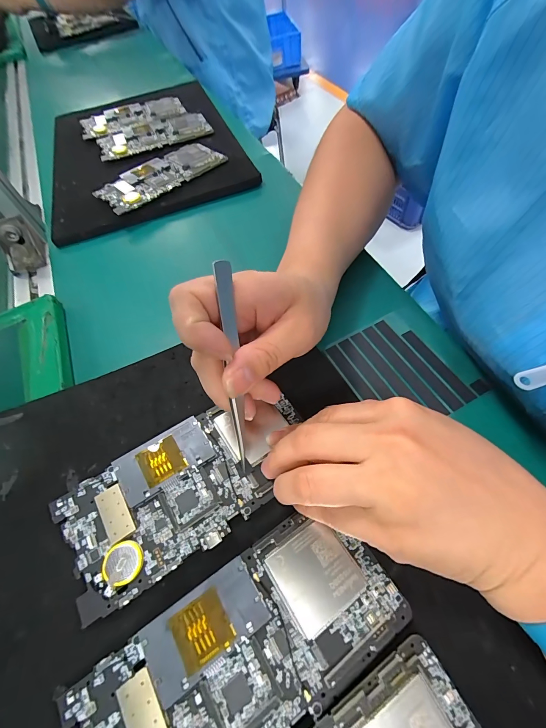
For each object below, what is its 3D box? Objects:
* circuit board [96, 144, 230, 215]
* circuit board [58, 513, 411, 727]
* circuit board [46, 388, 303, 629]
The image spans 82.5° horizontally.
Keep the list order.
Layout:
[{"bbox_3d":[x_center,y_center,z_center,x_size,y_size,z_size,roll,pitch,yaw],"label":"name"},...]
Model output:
[{"bbox_3d":[-0.140,-0.240,0.388,0.154,0.008,0.072,-43,64,-16],"label":"circuit board"},{"bbox_3d":[-0.012,0.136,0.149,0.151,0.005,0.070,-30,61,-10],"label":"circuit board"},{"bbox_3d":[-0.048,0.070,0.193,0.149,0.005,0.072,-30,62,-19],"label":"circuit board"}]

